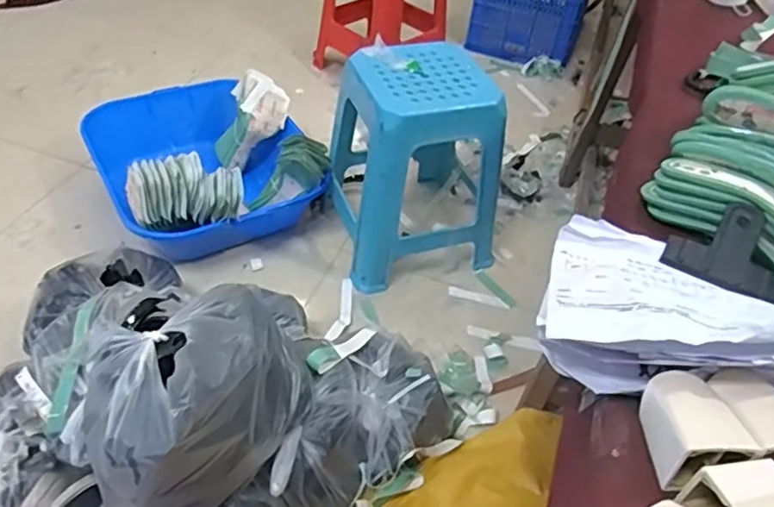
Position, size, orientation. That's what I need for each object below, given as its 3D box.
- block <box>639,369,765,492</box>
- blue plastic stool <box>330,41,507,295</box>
[{"bbox_3d":[0.232,0.134,0.486,0.068,0.047,0.088,-5,46,-11],"label":"block"},{"bbox_3d":[0.056,-0.215,1.504,0.345,0.469,0.353,-12,48,-18],"label":"blue plastic stool"}]

